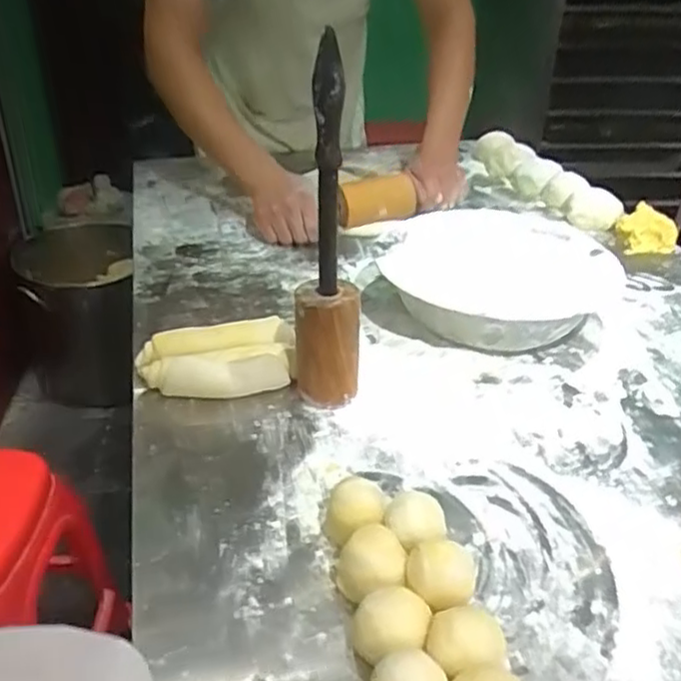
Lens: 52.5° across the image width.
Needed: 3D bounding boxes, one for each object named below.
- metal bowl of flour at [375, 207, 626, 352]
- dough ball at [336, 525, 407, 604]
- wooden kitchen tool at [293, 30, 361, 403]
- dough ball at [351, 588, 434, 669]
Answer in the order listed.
[{"bbox_3d":[0.183,-0.073,0.853,0.244,0.085,0.244,1,32,-1],"label":"metal bowl of flour"},{"bbox_3d":[0.023,0.169,0.501,0.046,0.044,0.044,1,32,-1],"label":"dough ball"},{"bbox_3d":[-0.011,-0.085,0.628,0.061,0.341,0.055,3,32,2],"label":"wooden kitchen tool"},{"bbox_3d":[0.033,0.195,0.461,0.050,0.042,0.044,3,32,2],"label":"dough ball"}]

